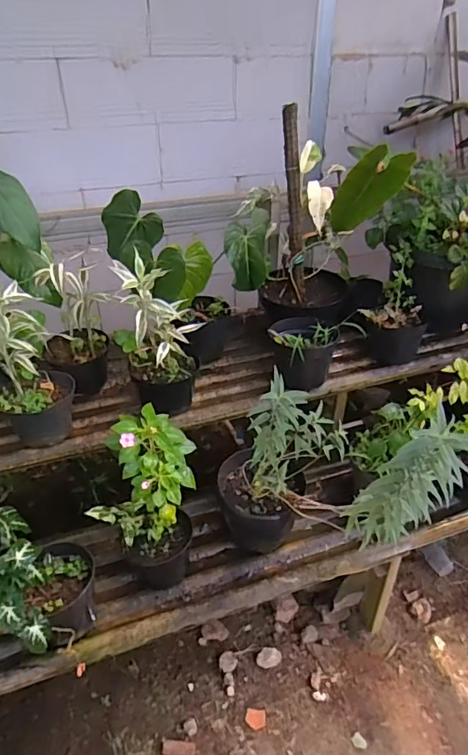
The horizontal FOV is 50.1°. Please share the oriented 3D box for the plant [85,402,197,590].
[{"bbox_3d":[-0.193,0.283,1.189,0.199,0.370,0.212,12,37,17],"label":"plant"}]

